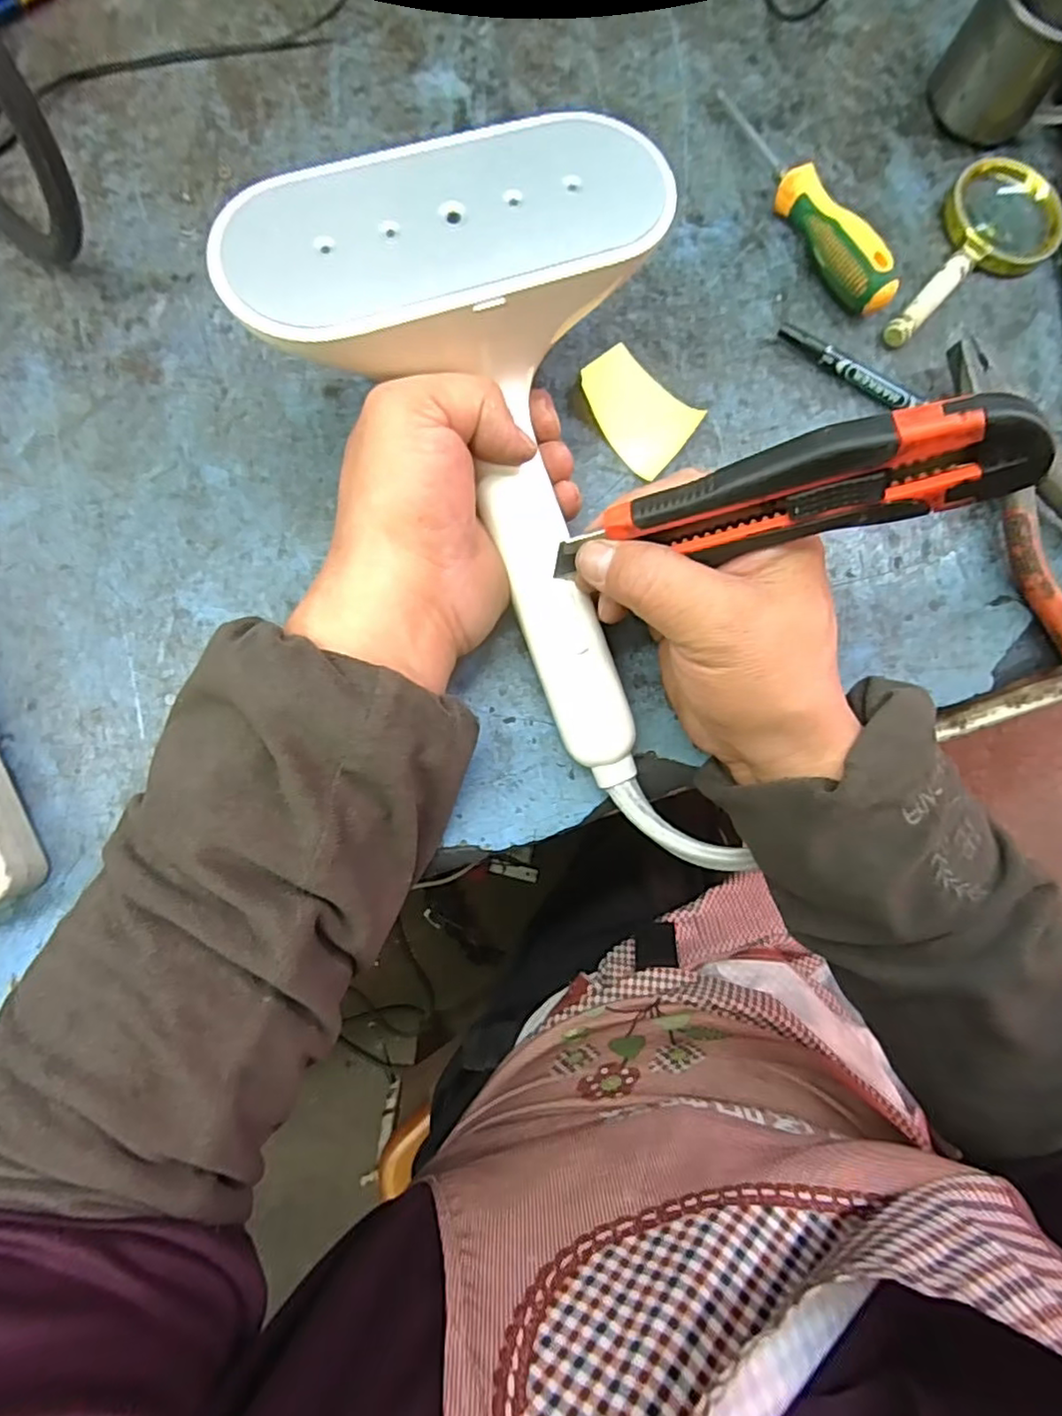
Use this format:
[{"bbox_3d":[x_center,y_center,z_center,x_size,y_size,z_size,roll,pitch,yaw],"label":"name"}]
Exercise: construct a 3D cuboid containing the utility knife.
[{"bbox_3d":[0.086,-0.075,0.229,0.160,0.031,0.025,-8,82,22],"label":"utility knife"}]

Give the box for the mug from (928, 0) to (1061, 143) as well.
[{"bbox_3d":[0.281,-0.367,0.359,0.082,0.062,0.061,39,80,1],"label":"mug"}]

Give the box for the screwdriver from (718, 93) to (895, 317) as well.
[{"bbox_3d":[0.148,-0.282,0.348,0.023,0.030,0.155,-25,85,-9],"label":"screwdriver"}]

